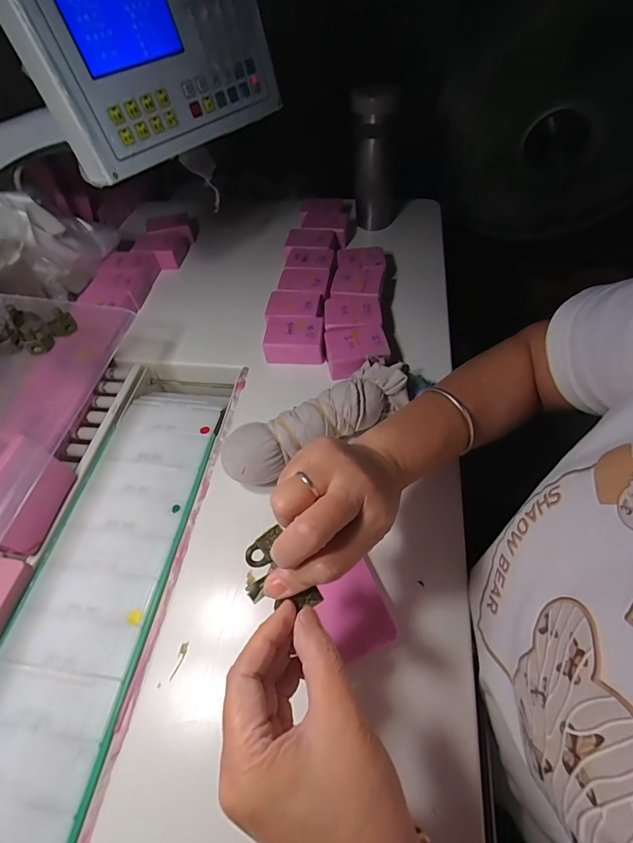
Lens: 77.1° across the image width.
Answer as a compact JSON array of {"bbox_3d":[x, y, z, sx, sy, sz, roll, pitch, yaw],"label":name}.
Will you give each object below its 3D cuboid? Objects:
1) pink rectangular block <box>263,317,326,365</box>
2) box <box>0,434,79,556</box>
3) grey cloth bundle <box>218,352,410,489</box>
[{"bbox_3d":[-0.026,-0.103,0.503,0.073,0.031,0.052,1,55,3],"label":"pink rectangular block"},{"bbox_3d":[-0.273,0.066,0.365,0.029,0.074,0.088,7,56,7],"label":"box"},{"bbox_3d":[0.004,0.002,0.411,0.205,0.053,0.058,-31,60,-18],"label":"grey cloth bundle"}]

